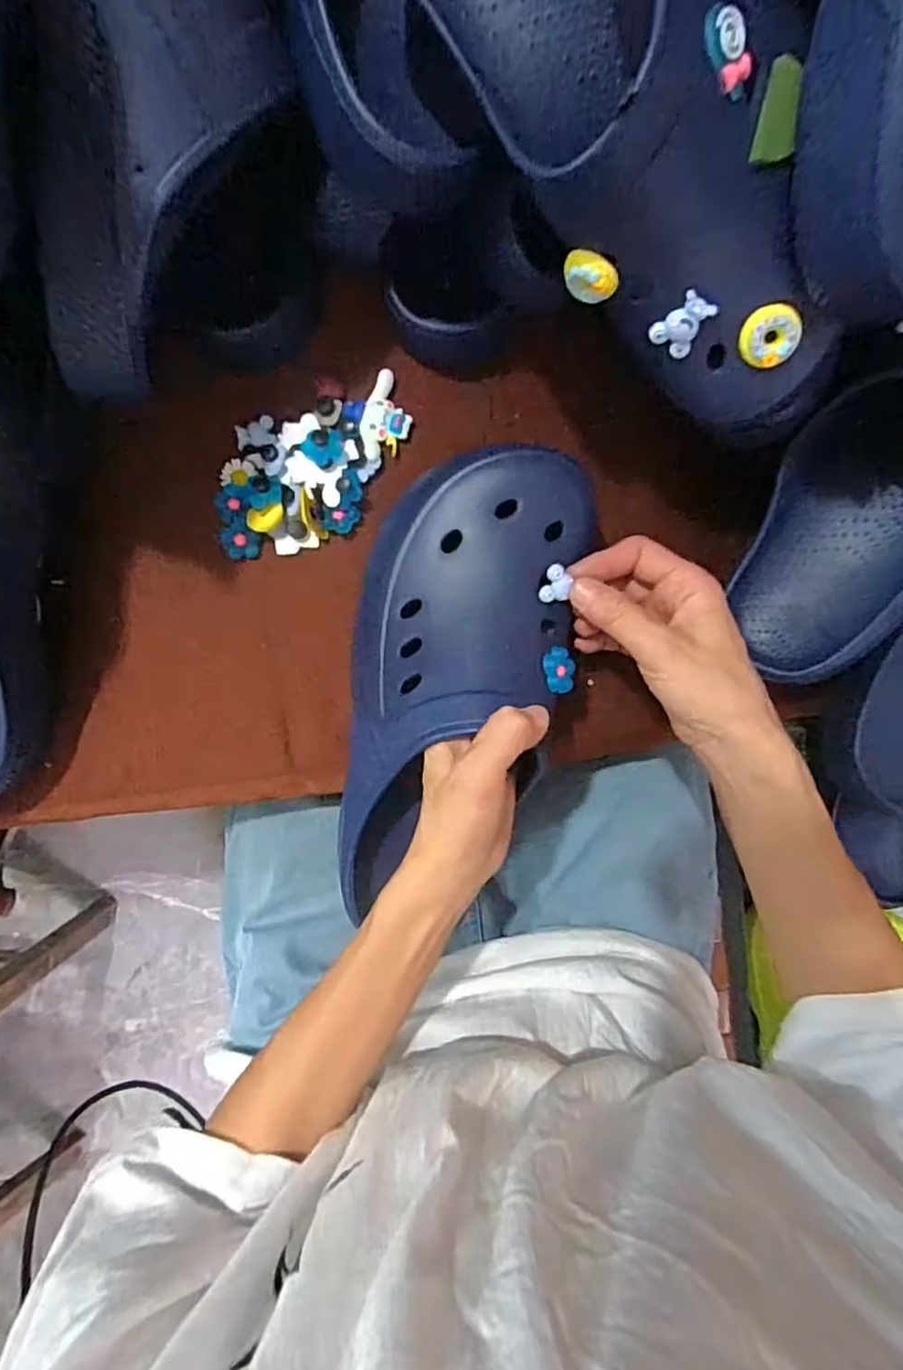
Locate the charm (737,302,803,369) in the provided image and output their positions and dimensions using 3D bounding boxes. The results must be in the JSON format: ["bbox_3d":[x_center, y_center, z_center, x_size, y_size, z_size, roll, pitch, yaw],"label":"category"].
[{"bbox_3d":[0.138,-0.150,0.280,0.024,0.005,0.024,-12,115,27],"label":"charm"}]

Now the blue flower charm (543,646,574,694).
[{"bbox_3d":[0.057,-0.008,0.344,0.022,0.007,0.024,-24,102,-29],"label":"blue flower charm"}]

